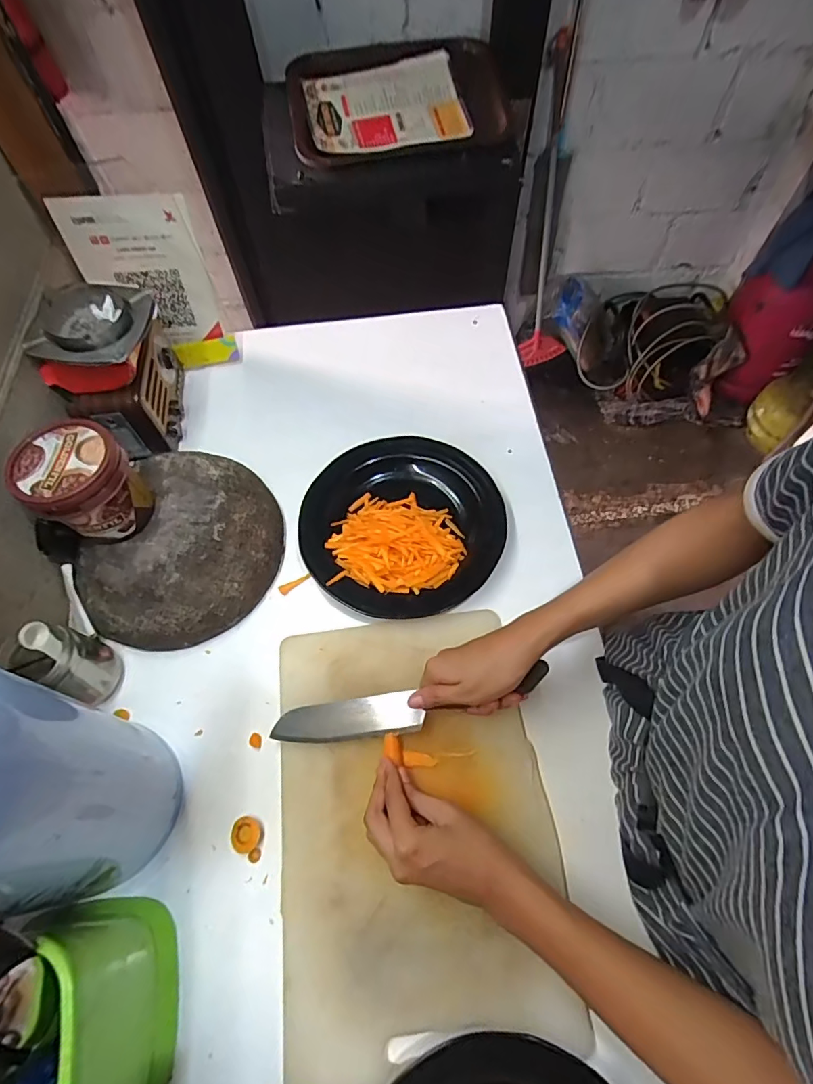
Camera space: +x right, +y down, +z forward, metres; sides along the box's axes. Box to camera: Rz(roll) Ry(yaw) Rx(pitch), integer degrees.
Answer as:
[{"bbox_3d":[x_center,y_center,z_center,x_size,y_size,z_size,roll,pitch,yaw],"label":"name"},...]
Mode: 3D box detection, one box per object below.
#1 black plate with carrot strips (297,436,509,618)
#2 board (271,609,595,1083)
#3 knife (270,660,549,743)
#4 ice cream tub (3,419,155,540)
[{"bbox_3d":[-0.006,-0.026,0.559,0.222,0.047,0.214,-1,63,1],"label":"black plate with carrot strips"},{"bbox_3d":[0.004,0.234,0.436,0.231,0.017,0.339,-8,63,-2],"label":"board"},{"bbox_3d":[0.001,0.153,0.454,0.256,0.013,0.034,-12,62,6],"label":"knife"},{"bbox_3d":[-0.315,-0.054,0.492,0.090,0.095,0.094,-1,63,1],"label":"ice cream tub"}]

